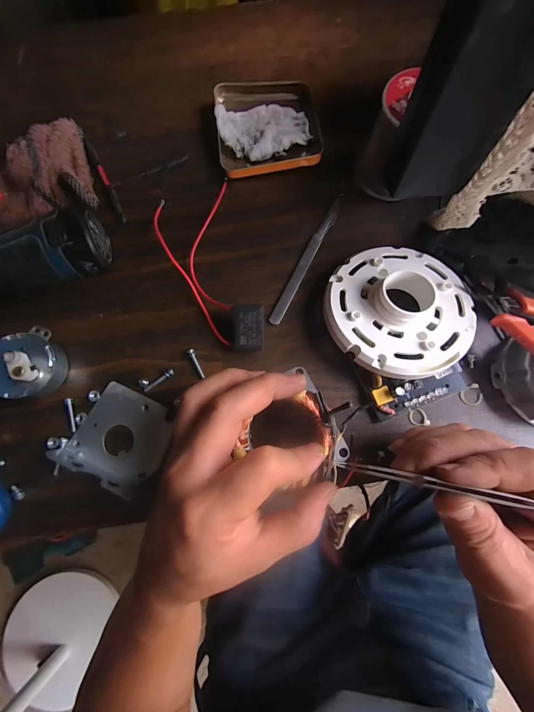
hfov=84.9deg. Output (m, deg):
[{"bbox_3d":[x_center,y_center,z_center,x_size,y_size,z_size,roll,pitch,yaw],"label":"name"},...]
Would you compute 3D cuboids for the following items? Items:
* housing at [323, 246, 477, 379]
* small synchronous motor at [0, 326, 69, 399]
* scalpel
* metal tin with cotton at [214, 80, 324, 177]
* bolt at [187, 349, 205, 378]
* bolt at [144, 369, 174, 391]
[{"bbox_3d":[0.105,-0.038,0.233,0.114,0.031,0.109,0,77,-1],"label":"housing"},{"bbox_3d":[-0.186,0.007,0.221,0.048,0.041,0.052,0,77,0],"label":"small synchronous motor"},{"bbox_3d":[0.037,-0.087,0.260,0.011,0.004,0.136,27,79,5],"label":"scalpel"},{"bbox_3d":[0.000,-0.228,0.282,0.096,0.017,0.099,-9,78,-3],"label":"metal tin with cotton"},{"bbox_3d":[-0.058,0.005,0.238,0.005,0.005,0.025,-29,79,-7],"label":"bolt"},{"bbox_3d":[-0.087,0.020,0.235,0.027,0.004,0.005,-38,80,-8],"label":"bolt"}]

